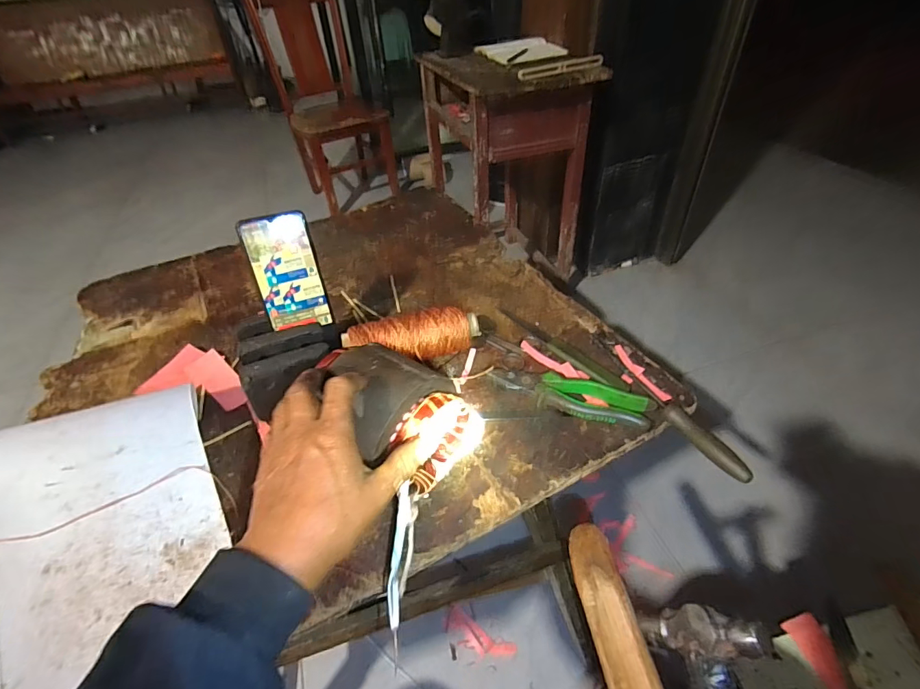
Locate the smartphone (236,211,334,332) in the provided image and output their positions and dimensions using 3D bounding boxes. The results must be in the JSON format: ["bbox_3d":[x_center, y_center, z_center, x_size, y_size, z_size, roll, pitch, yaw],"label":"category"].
[{"bbox_3d":[-0.212,-0.088,0.545,0.076,0.140,0.006,-16,21,-17],"label":"smartphone"}]

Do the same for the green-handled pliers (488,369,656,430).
[{"bbox_3d":[0.130,0.062,0.533,0.188,0.022,0.046,13,46,18],"label":"green-handled pliers"}]

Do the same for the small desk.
[{"bbox_3d":[0.149,-0.572,1.531,0.379,0.714,0.544,-17,45,-13],"label":"small desk"}]

